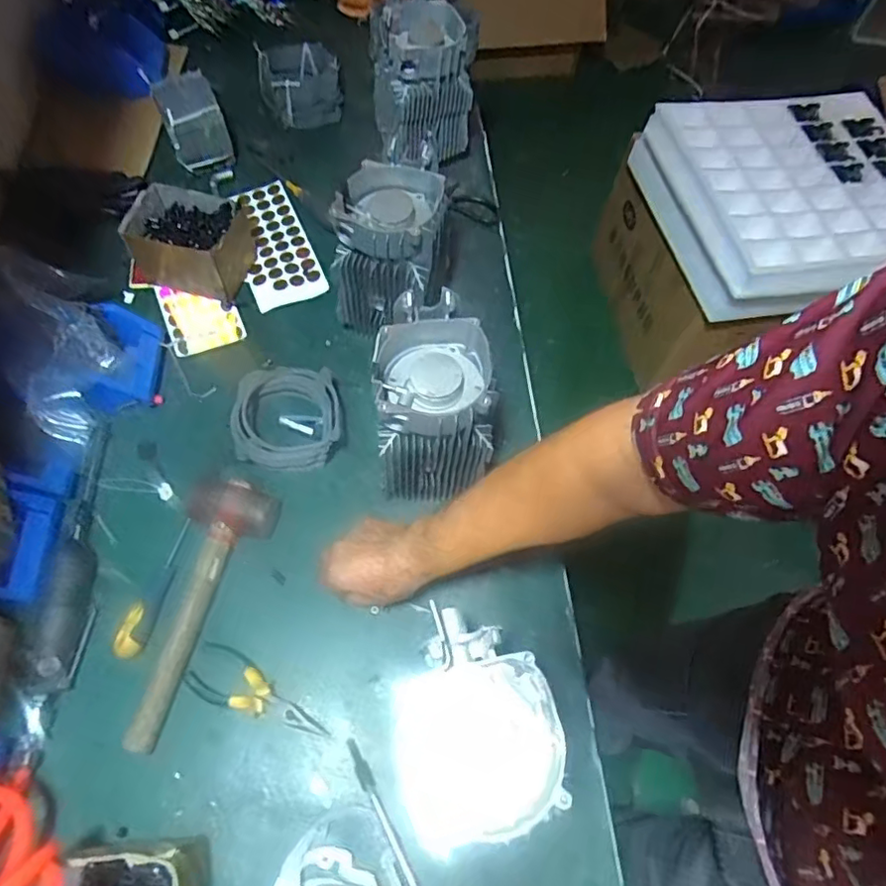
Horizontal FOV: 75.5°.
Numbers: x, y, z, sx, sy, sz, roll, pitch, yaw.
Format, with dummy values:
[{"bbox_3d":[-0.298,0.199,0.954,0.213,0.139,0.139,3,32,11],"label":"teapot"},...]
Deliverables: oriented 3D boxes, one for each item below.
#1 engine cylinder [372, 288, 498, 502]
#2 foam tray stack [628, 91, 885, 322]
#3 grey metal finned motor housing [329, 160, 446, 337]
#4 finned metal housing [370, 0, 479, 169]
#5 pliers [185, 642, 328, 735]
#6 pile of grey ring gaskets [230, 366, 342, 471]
[{"bbox_3d":[-0.013,-0.033,0.644,0.117,0.210,0.136,-3,63,-5],"label":"engine cylinder"},{"bbox_3d":[0.749,-0.547,1.247,0.599,0.172,0.507,-8,72,-7],"label":"foam tray stack"},{"bbox_3d":[-0.071,-0.230,0.736,0.111,0.211,0.108,9,62,1],"label":"grey metal finned motor housing"},{"bbox_3d":[-0.033,-0.551,0.872,0.138,0.183,0.114,-17,65,-12],"label":"finned metal housing"},{"bbox_3d":[-0.190,0.261,0.583,0.153,0.018,0.052,28,64,10],"label":"pliers"},{"bbox_3d":[-0.188,-0.029,0.702,0.128,0.052,0.125,-1,63,-4],"label":"pile of grey ring gaskets"}]

